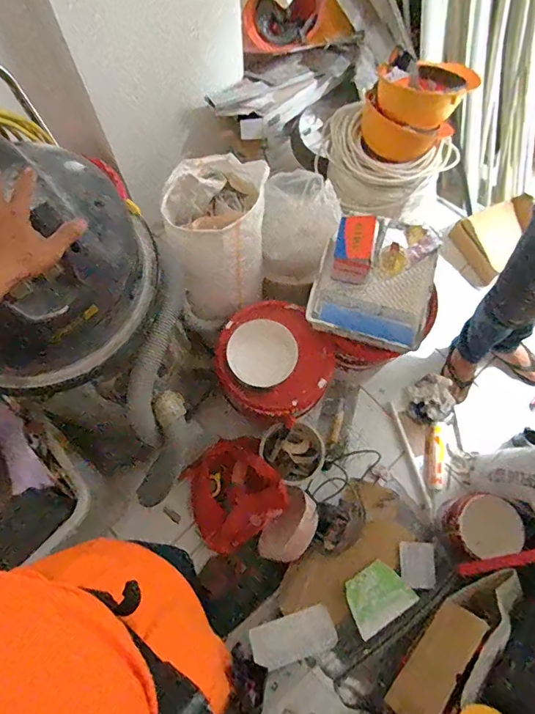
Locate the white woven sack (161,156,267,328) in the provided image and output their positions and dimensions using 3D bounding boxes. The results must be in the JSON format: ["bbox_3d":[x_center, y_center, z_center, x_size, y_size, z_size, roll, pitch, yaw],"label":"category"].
[{"bbox_3d":[-0.121,-0.320,1.177,0.243,0.321,0.335,-9,71,-4],"label":"white woven sack"}]

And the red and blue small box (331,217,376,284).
[{"bbox_3d":[0.215,-0.274,1.085,0.098,0.106,0.131,7,71,2],"label":"red and blue small box"}]

